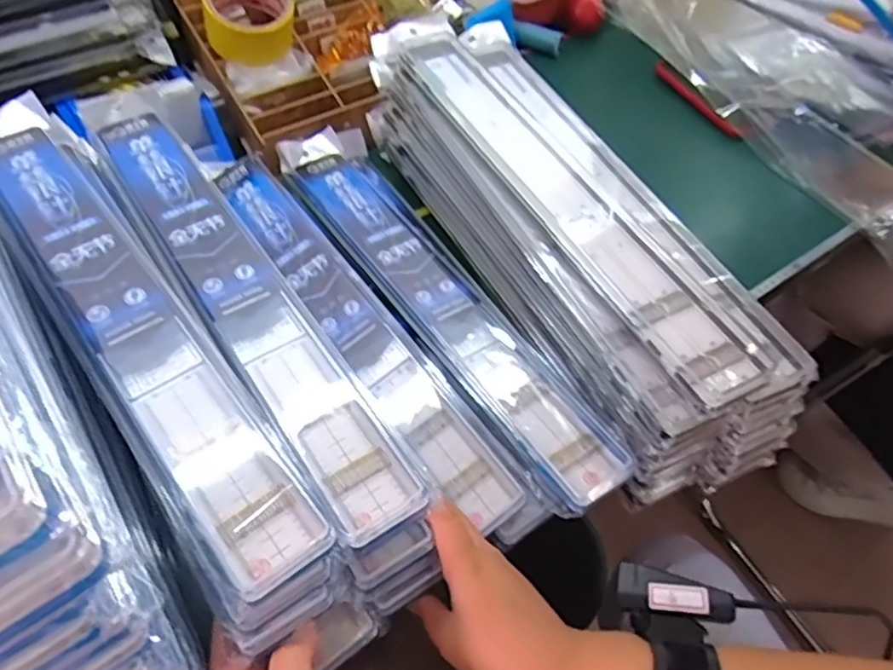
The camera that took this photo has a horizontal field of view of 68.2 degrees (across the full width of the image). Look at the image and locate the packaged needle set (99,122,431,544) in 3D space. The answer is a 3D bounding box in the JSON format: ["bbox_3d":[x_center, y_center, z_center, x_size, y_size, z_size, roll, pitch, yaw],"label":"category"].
[{"bbox_3d":[-0.153,-0.040,0.473,0.059,0.020,0.432,-28,61,-22],"label":"packaged needle set"}]

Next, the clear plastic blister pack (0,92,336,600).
[{"bbox_3d":[-0.219,-0.026,0.442,0.066,0.034,0.458,-31,61,-24],"label":"clear plastic blister pack"}]

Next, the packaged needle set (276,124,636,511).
[{"bbox_3d":[-0.014,-0.046,0.578,0.083,0.024,0.466,-26,56,-21],"label":"packaged needle set"}]

